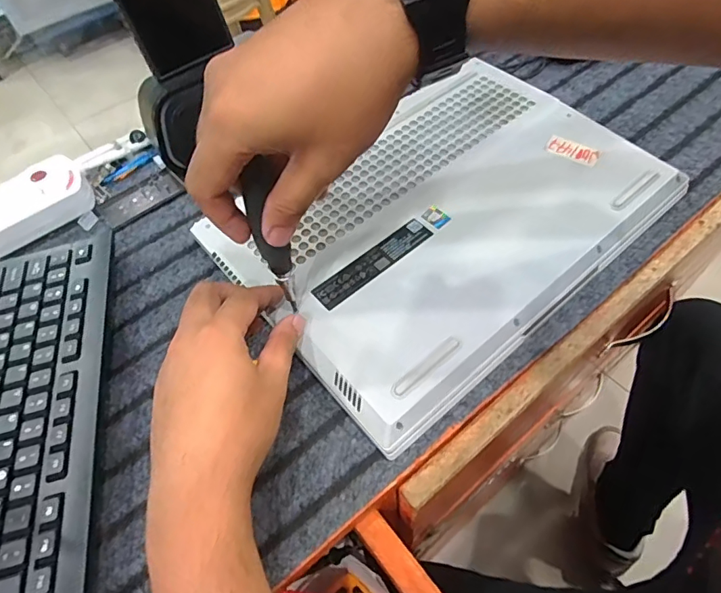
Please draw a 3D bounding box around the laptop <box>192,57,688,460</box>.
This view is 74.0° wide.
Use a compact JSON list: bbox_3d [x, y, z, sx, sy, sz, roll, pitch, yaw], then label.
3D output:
[{"bbox_3d":[0.074,-0.071,0.407,0.346,0.022,0.236,-37,62,-17],"label":"laptop"}]

